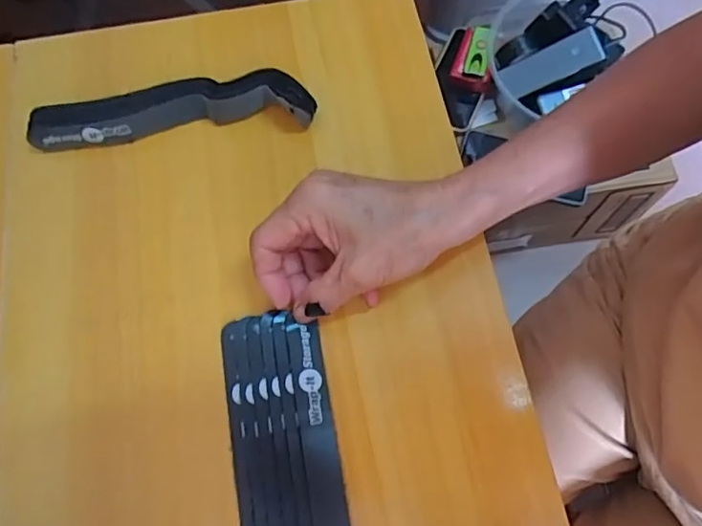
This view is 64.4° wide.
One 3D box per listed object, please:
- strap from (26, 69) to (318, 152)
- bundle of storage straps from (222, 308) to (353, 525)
[{"bbox_3d":[-0.120,-0.104,0.376,0.187,0.024,0.038,-4,69,-1],"label":"strap"},{"bbox_3d":[-0.032,0.123,0.294,0.059,0.007,0.196,-9,69,-3],"label":"bundle of storage straps"}]

